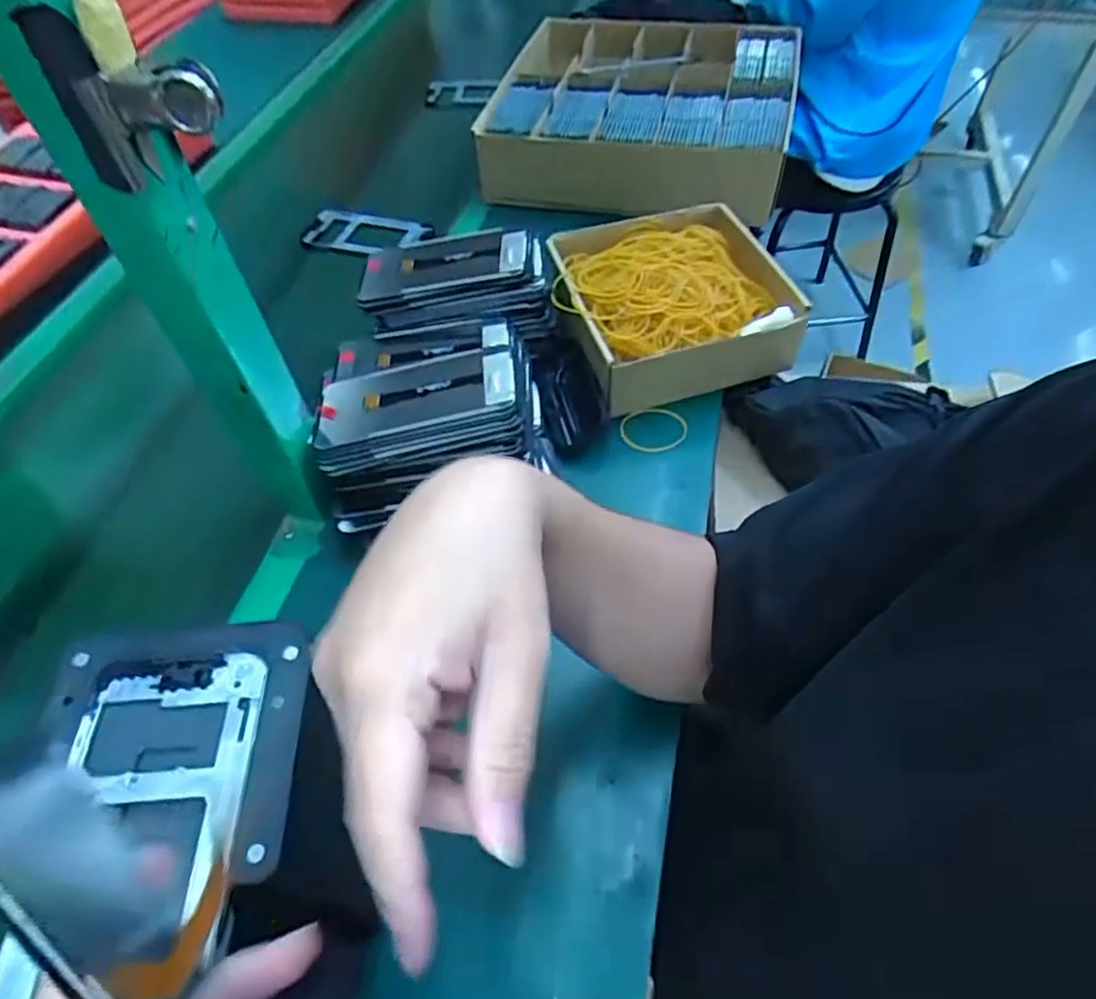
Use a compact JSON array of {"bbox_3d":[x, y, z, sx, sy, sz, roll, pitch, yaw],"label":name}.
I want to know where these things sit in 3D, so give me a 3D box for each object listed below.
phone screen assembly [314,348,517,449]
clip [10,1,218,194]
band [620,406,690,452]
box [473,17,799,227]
[{"bbox_3d":[-0.102,-0.081,0.511,0.155,0.006,0.073,-11,52,7],"label":"phone screen assembly"},{"bbox_3d":[-0.180,-0.177,0.300,0.055,0.068,0.044,24,58,19],"label":"clip"},{"bbox_3d":[0.095,-0.063,0.604,0.060,0.007,0.054,-3,51,1],"label":"band"},{"bbox_3d":[0.123,-0.499,0.854,0.351,0.094,0.372,8,54,8],"label":"box"}]

